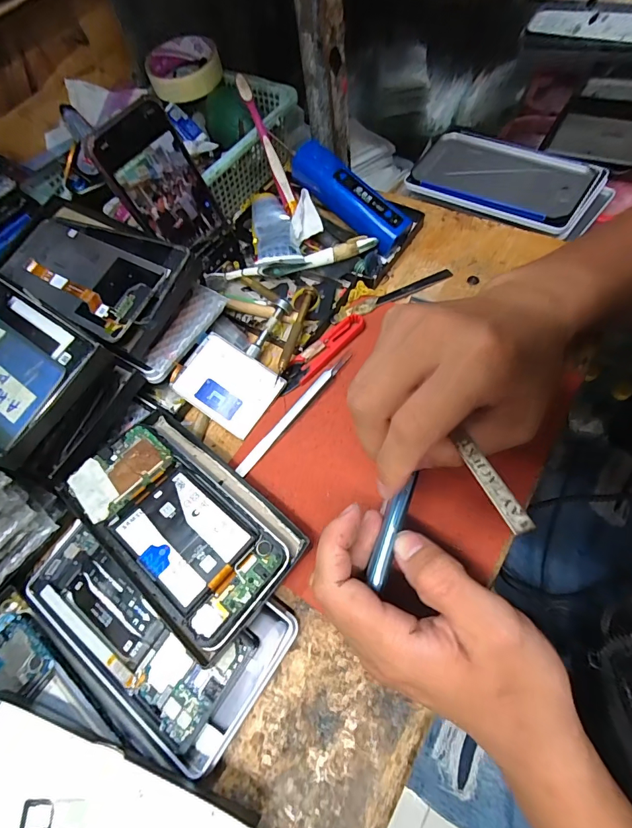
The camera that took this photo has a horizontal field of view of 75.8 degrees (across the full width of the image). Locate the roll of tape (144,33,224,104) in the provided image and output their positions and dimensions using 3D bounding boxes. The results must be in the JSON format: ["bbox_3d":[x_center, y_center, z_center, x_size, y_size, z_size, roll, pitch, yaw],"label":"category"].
[{"bbox_3d":[-0.157,-0.415,0.487,0.084,0.034,0.084,0,65,0],"label":"roll of tape"}]

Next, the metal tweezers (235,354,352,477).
[{"bbox_3d":[-0.017,-0.003,0.336,0.009,0.011,0.135,35,72,22],"label":"metal tweezers"}]

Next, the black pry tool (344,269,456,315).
[{"bbox_3d":[0.080,-0.116,0.389,0.111,0.006,0.014,-24,68,-11],"label":"black pry tool"}]

